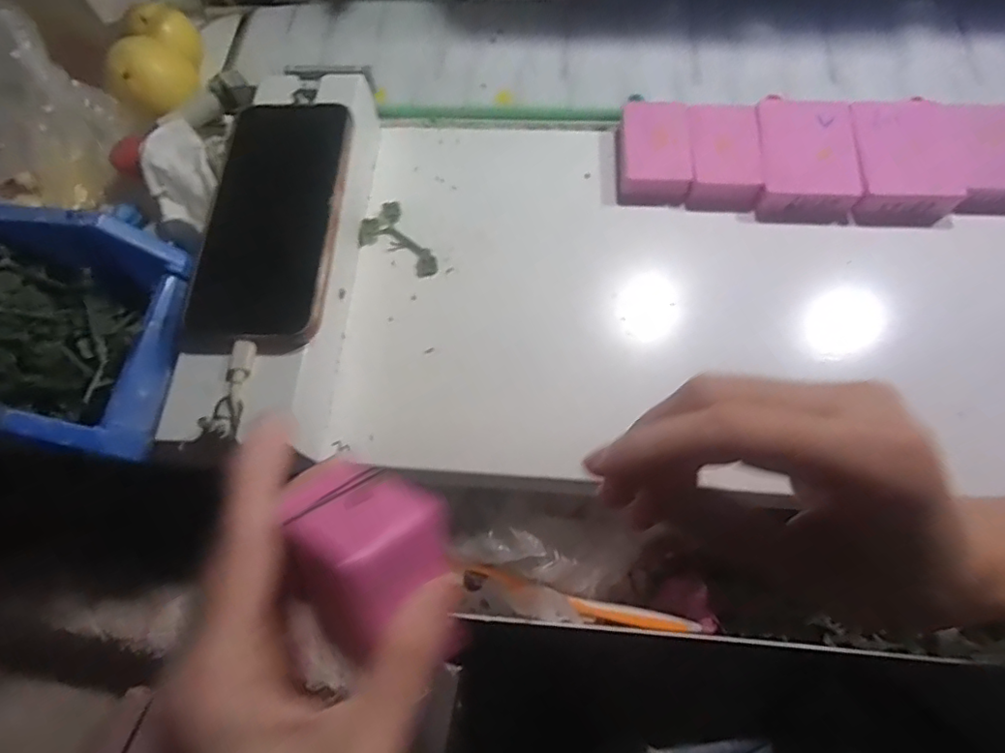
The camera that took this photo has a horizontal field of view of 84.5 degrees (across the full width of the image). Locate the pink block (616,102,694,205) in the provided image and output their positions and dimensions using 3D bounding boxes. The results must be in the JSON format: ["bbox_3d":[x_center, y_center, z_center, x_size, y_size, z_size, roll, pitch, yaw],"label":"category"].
[{"bbox_3d":[0.103,-0.153,0.379,0.046,0.020,0.072,3,70,3],"label":"pink block"}]

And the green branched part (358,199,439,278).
[{"bbox_3d":[-0.072,-0.088,0.369,0.035,0.007,0.062,-31,72,-9],"label":"green branched part"}]

